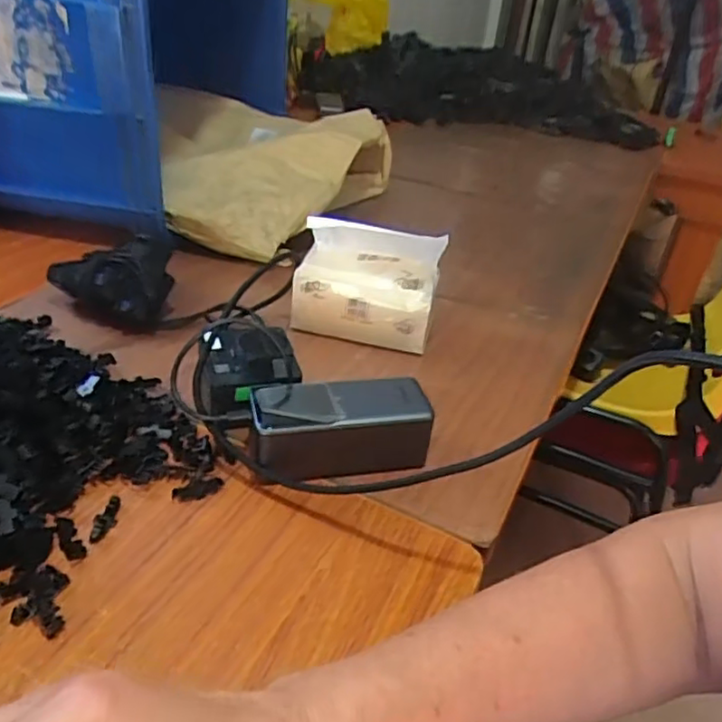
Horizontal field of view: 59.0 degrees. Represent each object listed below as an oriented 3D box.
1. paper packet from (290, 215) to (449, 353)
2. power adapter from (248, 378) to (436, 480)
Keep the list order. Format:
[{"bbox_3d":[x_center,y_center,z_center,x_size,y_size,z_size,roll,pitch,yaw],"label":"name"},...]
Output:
[{"bbox_3d":[0.006,-0.075,0.605,0.130,0.112,0.057,13,34,8],"label":"paper packet"},{"bbox_3d":[-0.015,0.051,0.474,0.129,0.054,0.055,-4,35,-16],"label":"power adapter"}]

